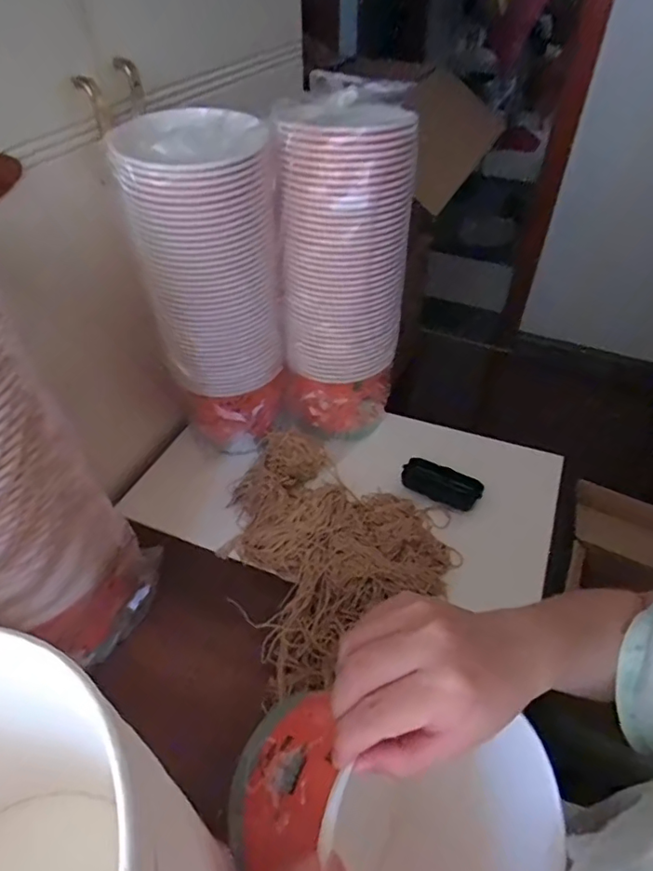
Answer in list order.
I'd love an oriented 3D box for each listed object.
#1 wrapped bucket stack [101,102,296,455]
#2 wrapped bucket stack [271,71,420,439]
[{"bbox_3d":[-0.142,-0.164,0.680,0.162,0.420,0.139,-14,46,-14],"label":"wrapped bucket stack"},{"bbox_3d":[0.029,-0.213,0.713,0.153,0.400,0.183,4,45,4],"label":"wrapped bucket stack"}]

